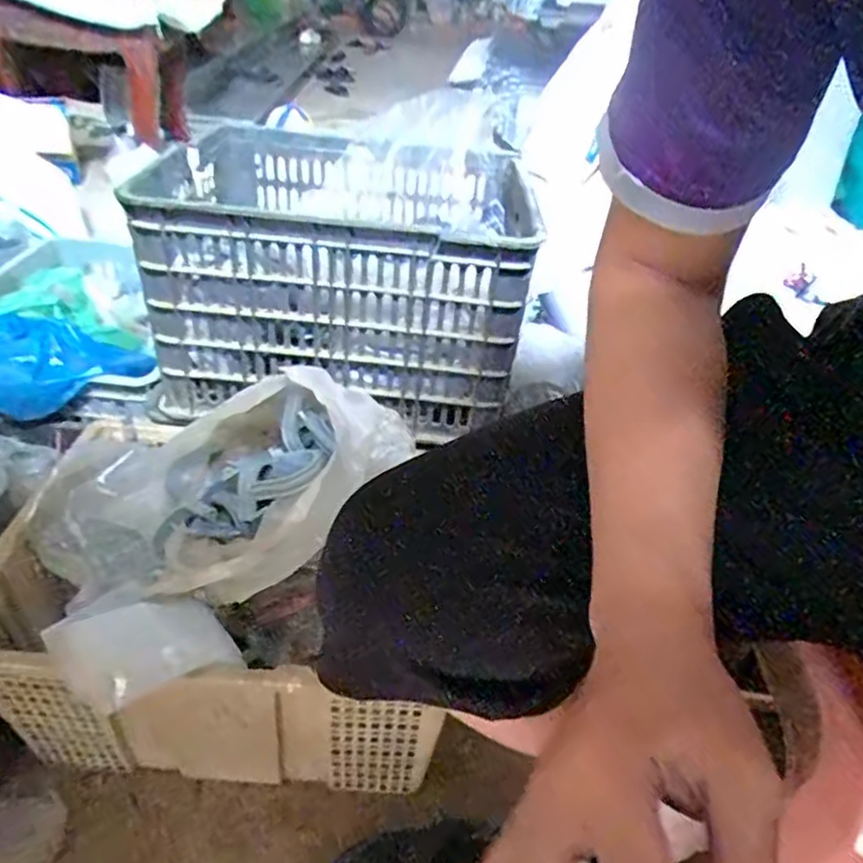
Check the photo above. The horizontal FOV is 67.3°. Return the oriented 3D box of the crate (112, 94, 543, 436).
[{"bbox_3d":[-0.110,-0.217,0.868,0.462,0.247,0.387,9,36,4],"label":"crate"}]

